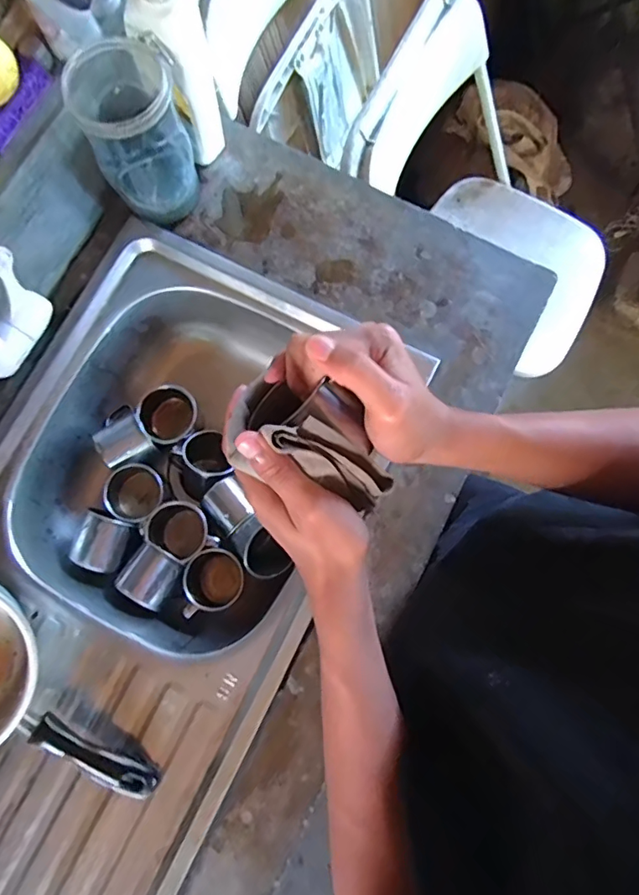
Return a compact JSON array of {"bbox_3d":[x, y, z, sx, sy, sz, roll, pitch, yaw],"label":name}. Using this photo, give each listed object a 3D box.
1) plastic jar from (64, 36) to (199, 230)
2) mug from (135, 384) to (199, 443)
[{"bbox_3d":[-0.188,-0.328,0.529,0.094,0.153,0.108,-14,80,-3],"label":"plastic jar"},{"bbox_3d":[-0.193,-0.044,0.655,0.076,0.067,0.067,-43,101,-3],"label":"mug"}]

